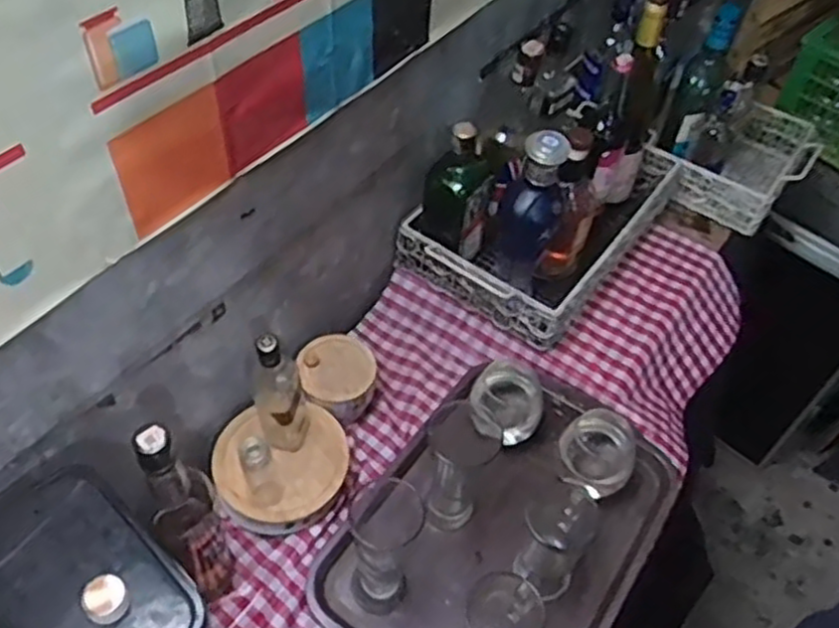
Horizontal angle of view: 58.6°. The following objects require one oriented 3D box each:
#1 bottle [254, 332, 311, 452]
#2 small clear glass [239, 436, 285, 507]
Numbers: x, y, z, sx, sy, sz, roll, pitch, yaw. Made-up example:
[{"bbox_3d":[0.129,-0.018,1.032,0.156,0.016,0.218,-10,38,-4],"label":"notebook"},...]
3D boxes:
[{"bbox_3d":[-0.153,0.080,0.816,0.055,0.180,0.067,-5,50,-9],"label":"bottle"},{"bbox_3d":[-0.171,0.167,0.806,0.038,0.110,0.033,-13,52,-16],"label":"small clear glass"}]

